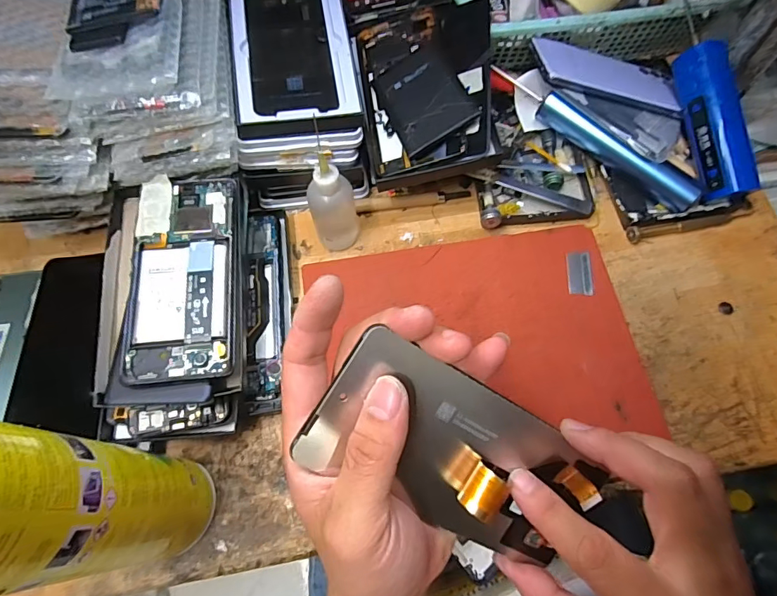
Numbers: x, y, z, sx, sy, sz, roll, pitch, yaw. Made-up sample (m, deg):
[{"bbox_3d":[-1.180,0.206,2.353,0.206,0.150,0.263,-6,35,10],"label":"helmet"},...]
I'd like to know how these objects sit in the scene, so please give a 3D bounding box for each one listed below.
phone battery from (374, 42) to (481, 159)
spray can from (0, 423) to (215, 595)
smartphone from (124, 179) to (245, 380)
[{"bbox_3d":[0.028,-0.172,0.387,0.064,0.007,0.103,-28,63,14],"label":"phone battery"},{"bbox_3d":[-0.148,0.101,0.222,0.050,0.219,0.063,4,68,2],"label":"spray can"},{"bbox_3d":[-0.147,-0.018,0.328,0.071,0.014,0.154,-5,68,0],"label":"smartphone"}]

